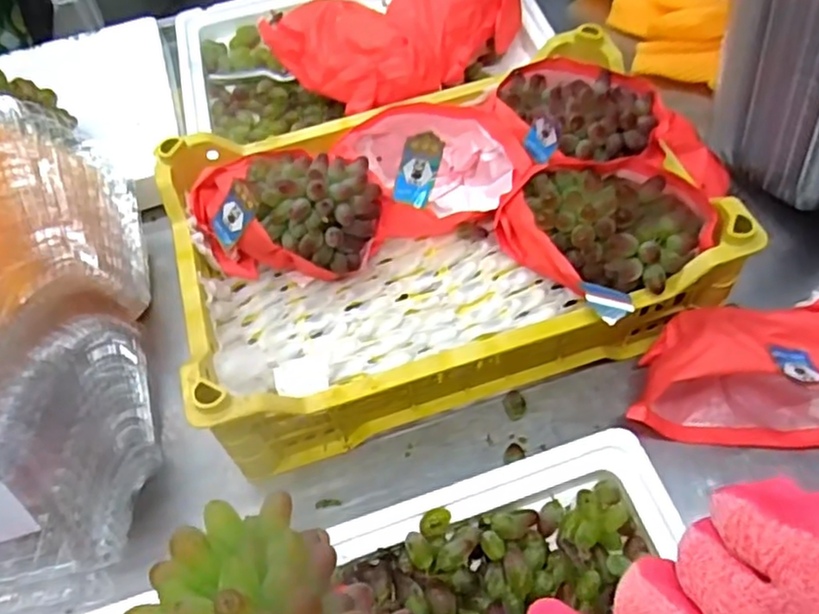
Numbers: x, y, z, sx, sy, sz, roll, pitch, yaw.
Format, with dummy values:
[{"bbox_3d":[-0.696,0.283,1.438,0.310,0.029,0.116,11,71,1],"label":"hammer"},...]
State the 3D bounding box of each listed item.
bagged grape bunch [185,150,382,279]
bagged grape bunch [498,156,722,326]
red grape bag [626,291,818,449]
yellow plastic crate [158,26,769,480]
[{"bbox_3d":[-0.112,-0.091,0.607,0.172,0.094,0.113,5,58,9],"label":"bagged grape bunch"},{"bbox_3d":[0.183,-0.064,0.571,0.155,0.082,0.154,-2,57,4],"label":"bagged grape bunch"},{"bbox_3d":[0.292,0.059,0.545,0.193,0.093,0.103,-4,57,3],"label":"red grape bag"},{"bbox_3d":[0.052,-0.076,0.604,0.500,0.127,0.293,-18,57,-7],"label":"yellow plastic crate"}]

